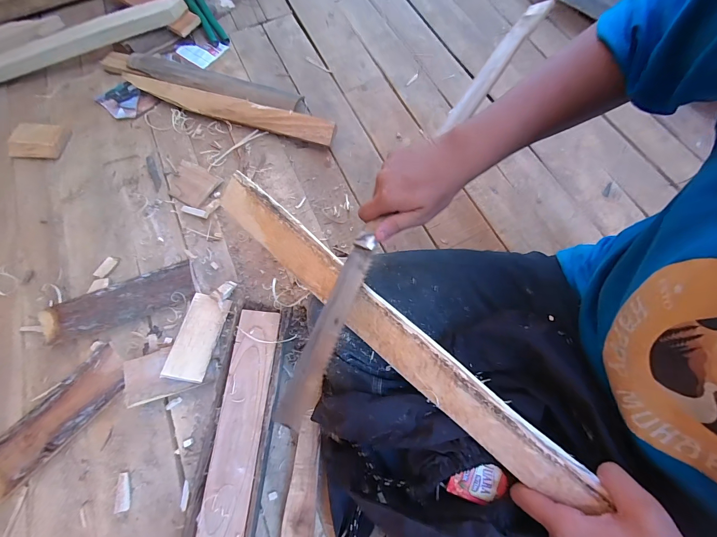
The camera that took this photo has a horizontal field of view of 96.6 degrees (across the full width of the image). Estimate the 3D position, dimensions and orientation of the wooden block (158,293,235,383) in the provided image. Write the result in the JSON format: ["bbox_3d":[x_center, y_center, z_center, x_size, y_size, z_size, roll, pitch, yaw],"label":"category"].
[{"bbox_3d":[-0.261,0.110,0.521,0.060,0.013,0.137,18,63,-15],"label":"wooden block"}]

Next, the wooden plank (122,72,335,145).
[{"bbox_3d":[-0.304,-0.358,0.718,0.533,0.049,0.047,19,70,10],"label":"wooden plank"}]

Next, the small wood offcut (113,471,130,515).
[{"bbox_3d":[-0.337,0.321,0.459,0.020,0.005,0.048,-9,68,-1],"label":"small wood offcut"}]

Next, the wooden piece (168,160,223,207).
[{"bbox_3d":[-0.345,-0.176,0.658,0.108,0.009,0.083,28,72,13],"label":"wooden piece"}]

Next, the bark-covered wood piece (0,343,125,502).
[{"bbox_3d":[-0.471,0.233,0.497,0.081,0.023,0.246,40,75,17],"label":"bark-covered wood piece"}]

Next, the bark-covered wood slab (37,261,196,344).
[{"bbox_3d":[-0.415,0.061,0.556,0.249,0.030,0.073,-21,68,-6],"label":"bark-covered wood slab"}]

